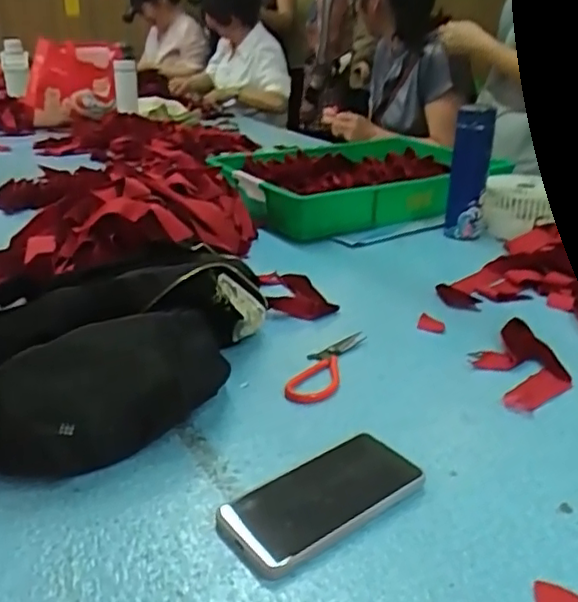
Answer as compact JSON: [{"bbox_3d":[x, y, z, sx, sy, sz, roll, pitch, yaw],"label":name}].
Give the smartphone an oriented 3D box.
[{"bbox_3d":[0.026,0.159,0.511,0.163,0.013,0.080,-17,30,-32],"label":"smartphone"}]

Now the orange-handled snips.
[{"bbox_3d":[0.043,0.069,0.717,0.050,0.005,0.162,10,27,19],"label":"orange-handled snips"}]

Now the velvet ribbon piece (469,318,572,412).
[{"bbox_3d":[0.256,0.067,0.704,0.090,0.021,0.148,-4,26,-8],"label":"velvet ribbon piece"}]

